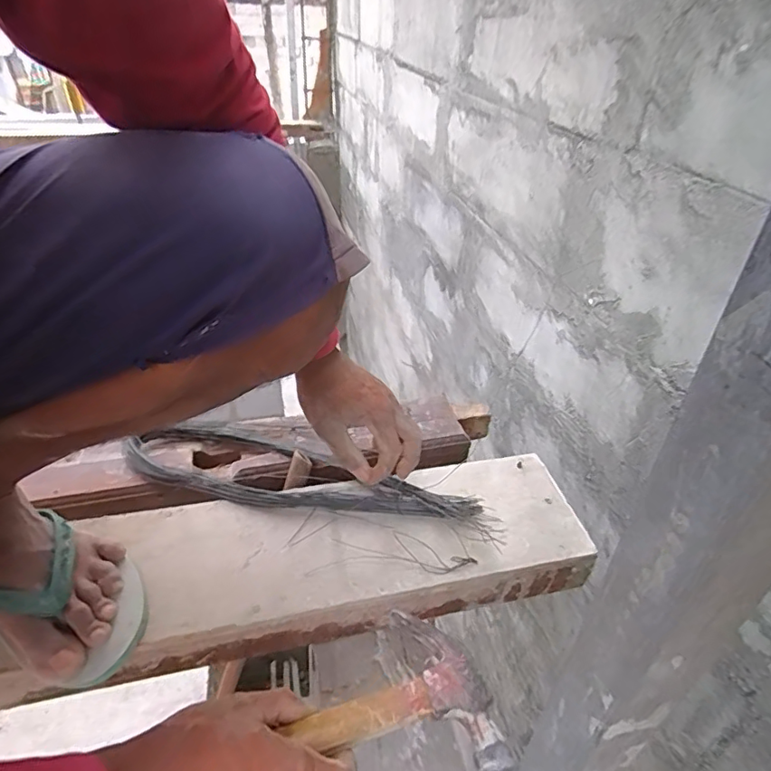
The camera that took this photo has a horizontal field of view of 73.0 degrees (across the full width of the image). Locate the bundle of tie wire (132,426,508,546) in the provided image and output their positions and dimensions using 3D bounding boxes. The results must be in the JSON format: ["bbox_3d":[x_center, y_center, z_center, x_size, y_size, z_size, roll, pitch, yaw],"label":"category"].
[{"bbox_3d":[-0.092,0.100,0.614,0.453,0.035,0.112,12,38,14],"label":"bundle of tie wire"}]

